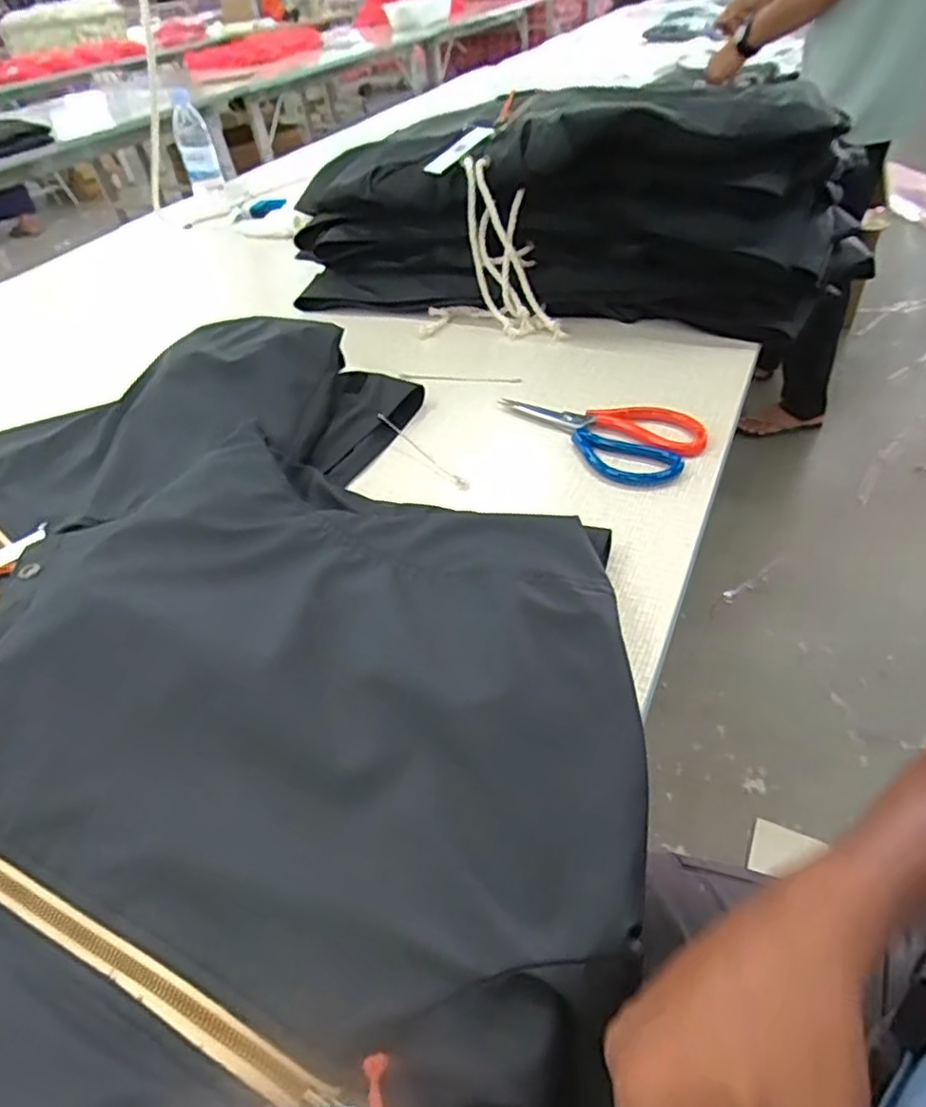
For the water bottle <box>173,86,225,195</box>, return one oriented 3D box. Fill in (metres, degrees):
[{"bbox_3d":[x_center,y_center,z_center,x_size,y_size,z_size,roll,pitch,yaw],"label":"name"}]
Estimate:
[{"bbox_3d":[-0.517,-0.788,1.240,0.065,0.154,0.063,-19,44,-12],"label":"water bottle"}]

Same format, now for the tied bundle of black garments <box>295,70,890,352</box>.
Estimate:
[{"bbox_3d":[0.094,-0.407,0.757,0.683,0.199,0.231,6,45,14],"label":"tied bundle of black garments"}]

